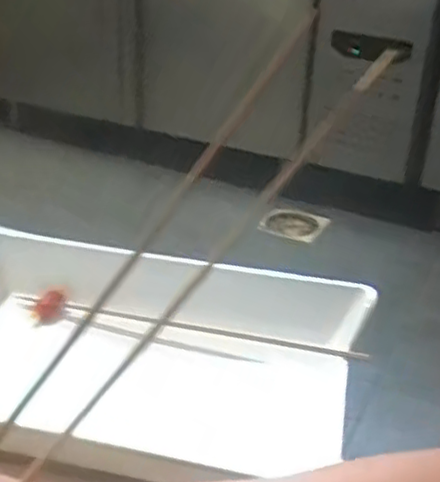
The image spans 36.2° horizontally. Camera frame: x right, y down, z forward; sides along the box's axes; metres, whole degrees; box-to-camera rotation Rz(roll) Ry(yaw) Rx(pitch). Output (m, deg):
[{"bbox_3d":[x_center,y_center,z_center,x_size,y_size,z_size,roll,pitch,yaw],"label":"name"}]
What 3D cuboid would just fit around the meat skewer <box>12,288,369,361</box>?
[{"bbox_3d":[-0.039,0.081,0.618,0.335,0.032,0.033,11,28,14],"label":"meat skewer"}]

